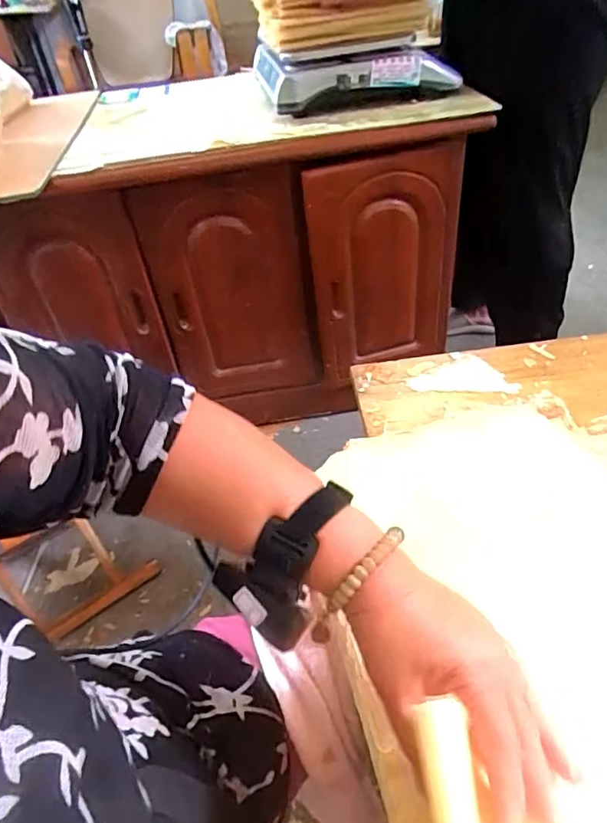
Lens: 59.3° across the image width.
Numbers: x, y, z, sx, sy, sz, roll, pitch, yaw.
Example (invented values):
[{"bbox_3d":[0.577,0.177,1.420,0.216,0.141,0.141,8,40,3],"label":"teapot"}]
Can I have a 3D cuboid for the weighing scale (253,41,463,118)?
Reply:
[{"bbox_3d":[0.077,-0.686,1.068,0.337,0.099,0.338,-16,45,-9],"label":"weighing scale"}]

